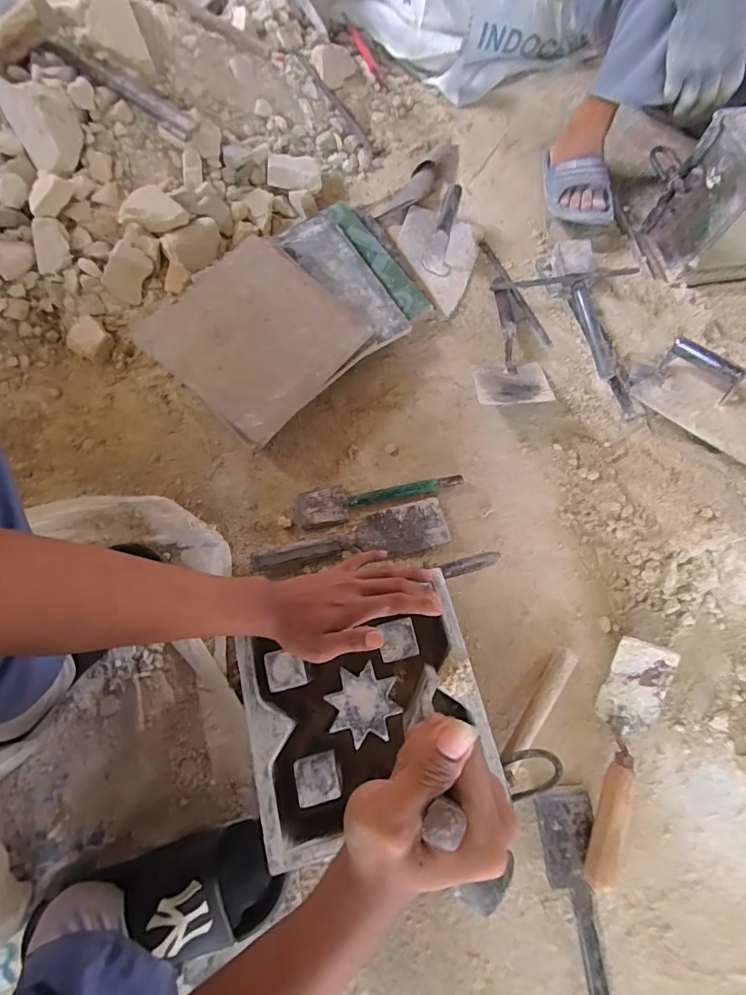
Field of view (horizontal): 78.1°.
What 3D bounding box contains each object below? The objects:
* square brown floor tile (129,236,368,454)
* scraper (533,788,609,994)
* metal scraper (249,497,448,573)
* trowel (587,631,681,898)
[{"bbox_3d":[-0.173,-0.238,0.675,0.247,0.014,0.244,41,76,5],"label":"square brown floor tile"},{"bbox_3d":[0.238,0.492,0.485,0.062,0.015,0.314,-7,71,-3],"label":"scraper"},{"bbox_3d":[-0.028,0.059,0.630,0.263,0.025,0.068,-14,71,-6],"label":"metal scraper"},{"bbox_3d":[0.295,0.303,0.537,0.069,0.054,0.262,18,71,6],"label":"trowel"}]

